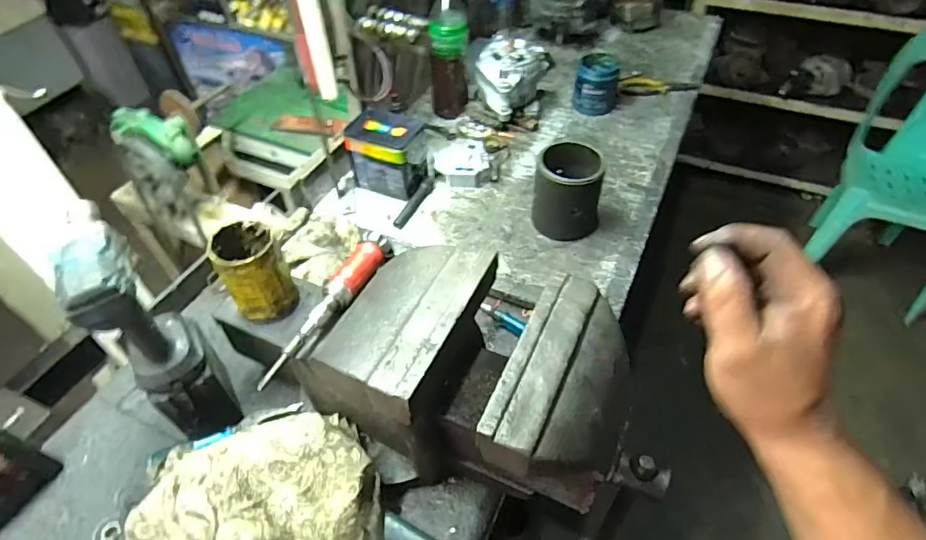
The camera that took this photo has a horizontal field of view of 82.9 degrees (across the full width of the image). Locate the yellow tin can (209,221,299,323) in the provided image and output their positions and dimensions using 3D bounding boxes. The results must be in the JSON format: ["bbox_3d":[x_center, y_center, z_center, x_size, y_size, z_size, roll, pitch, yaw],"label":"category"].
[{"bbox_3d":[-0.256,0.004,0.646,0.075,0.114,0.081,-23,51,-17],"label":"yellow tin can"}]

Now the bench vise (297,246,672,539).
[{"bbox_3d":[0.008,0.137,0.598,0.377,0.253,0.189,18,51,17],"label":"bench vise"}]

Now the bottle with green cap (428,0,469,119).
[{"bbox_3d":[-0.028,-0.432,1.072,0.078,0.272,0.064,-2,48,0],"label":"bottle with green cap"}]

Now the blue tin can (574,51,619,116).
[{"bbox_3d":[0.297,-0.411,1.158,0.095,0.091,0.099,11,49,12],"label":"blue tin can"}]

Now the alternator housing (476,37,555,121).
[{"bbox_3d":[0.096,-0.409,1.118,0.143,0.128,0.114,-37,57,-27],"label":"alternator housing"}]

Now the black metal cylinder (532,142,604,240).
[{"bbox_3d":[0.182,-0.141,0.894,0.114,0.141,0.112,13,50,13],"label":"black metal cylinder"}]

